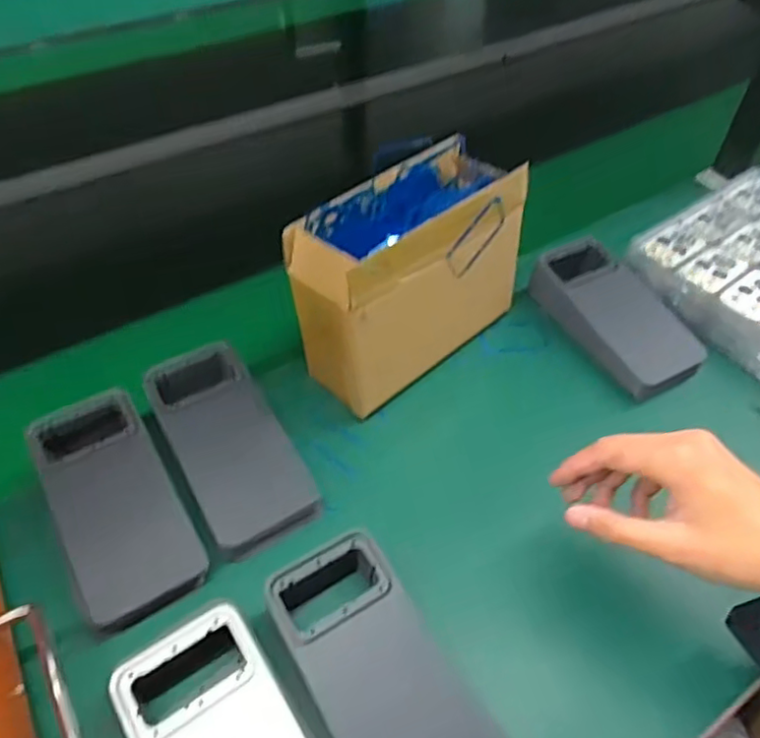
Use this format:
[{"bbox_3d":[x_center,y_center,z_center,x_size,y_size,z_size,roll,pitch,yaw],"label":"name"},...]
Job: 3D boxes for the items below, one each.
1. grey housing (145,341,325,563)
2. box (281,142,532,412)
[{"bbox_3d":[-0.110,0.052,0.453,0.077,0.029,0.164,-24,54,-21],"label":"grey housing"},{"bbox_3d":[0.026,-0.077,0.506,0.193,0.156,0.088,-35,59,-27],"label":"box"}]

